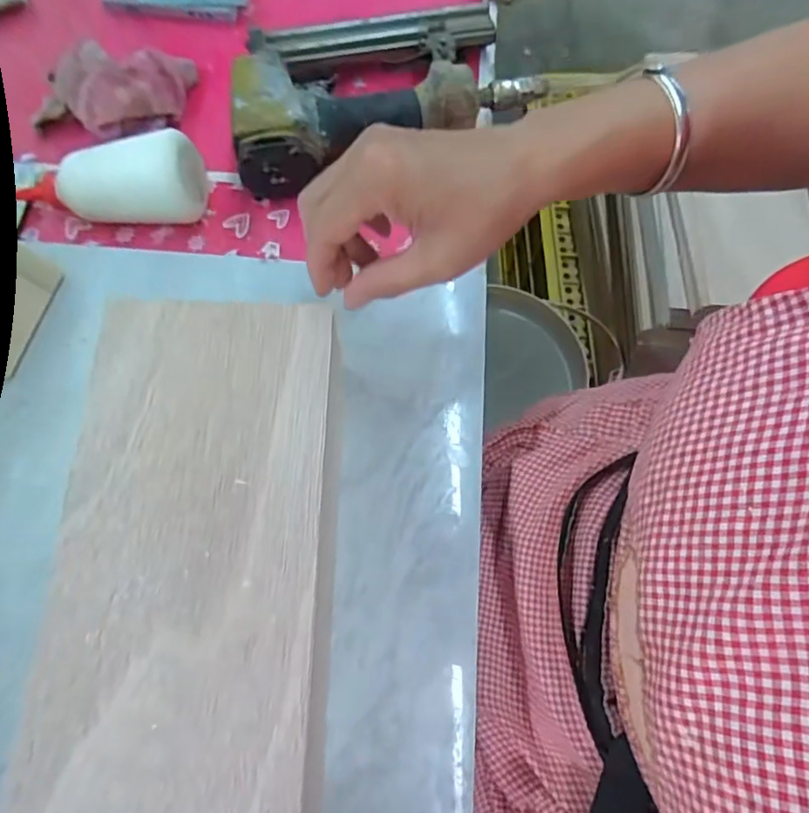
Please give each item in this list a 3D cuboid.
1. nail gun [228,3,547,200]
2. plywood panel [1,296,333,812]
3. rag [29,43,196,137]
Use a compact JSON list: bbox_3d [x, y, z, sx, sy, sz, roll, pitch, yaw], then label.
[{"bbox_3d":[-0.030,-0.272,0.462,0.246,0.058,0.152,-20,72,-8],"label":"nail gun"},{"bbox_3d":[-0.105,0.102,0.256,0.123,0.008,0.329,2,72,-1],"label":"plywood panel"},{"bbox_3d":[-0.247,-0.264,0.467,0.139,0.053,0.076,-14,72,-6],"label":"rag"}]

